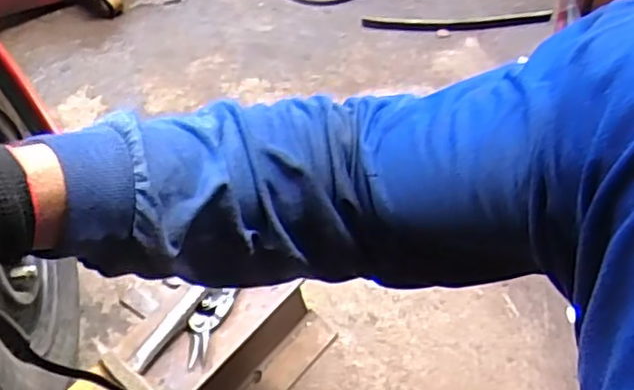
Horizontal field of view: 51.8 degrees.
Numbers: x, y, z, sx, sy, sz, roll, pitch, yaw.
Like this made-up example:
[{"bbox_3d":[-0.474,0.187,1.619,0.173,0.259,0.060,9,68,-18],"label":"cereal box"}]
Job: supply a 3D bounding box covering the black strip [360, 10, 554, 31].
[{"bbox_3d":[0.339,-0.415,1.590,0.447,0.019,0.058,0,54,5],"label":"black strip"}]

